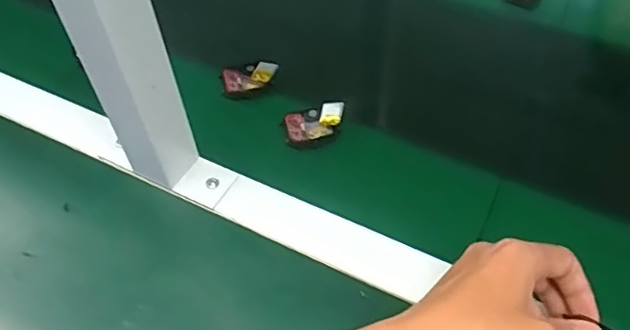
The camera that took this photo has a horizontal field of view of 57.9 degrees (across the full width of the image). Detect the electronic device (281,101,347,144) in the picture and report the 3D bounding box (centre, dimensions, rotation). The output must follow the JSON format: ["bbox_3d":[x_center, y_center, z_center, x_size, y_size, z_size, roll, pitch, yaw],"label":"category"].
[{"bbox_3d":[0.000,-0.037,0.494,0.053,0.018,0.033,-13,51,-8],"label":"electronic device"}]

